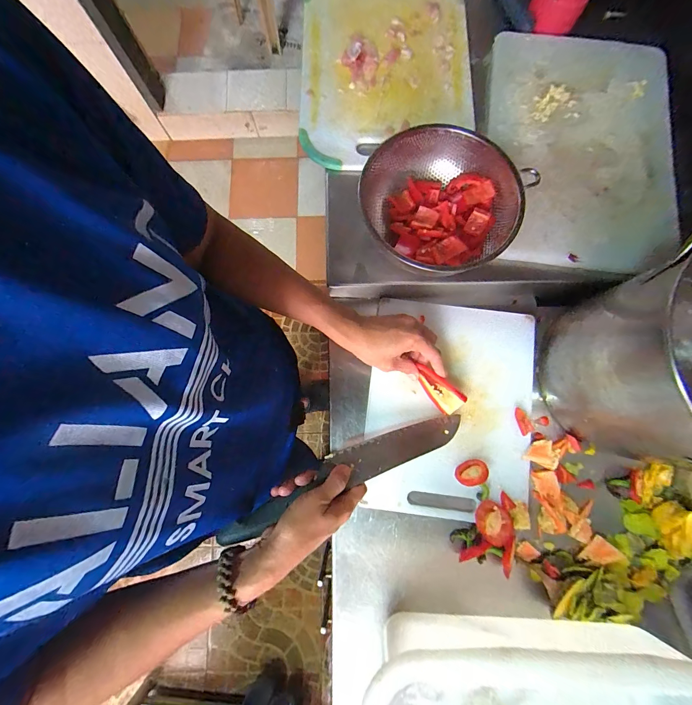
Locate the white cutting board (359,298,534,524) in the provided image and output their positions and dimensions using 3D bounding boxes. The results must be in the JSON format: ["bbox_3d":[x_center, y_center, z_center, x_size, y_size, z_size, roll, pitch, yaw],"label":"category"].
[{"bbox_3d":[0.137,0.072,0.422,0.209,0.011,0.276,7,81,2],"label":"white cutting board"}]

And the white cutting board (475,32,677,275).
[{"bbox_3d":[0.317,-0.289,0.449,0.248,0.018,0.362,10,80,2],"label":"white cutting board"}]

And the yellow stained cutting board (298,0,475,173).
[{"bbox_3d":[0.059,-0.425,0.478,0.251,0.015,0.343,3,82,-1],"label":"yellow stained cutting board"}]

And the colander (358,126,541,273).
[{"bbox_3d":[0.118,-0.189,0.401,0.188,0.058,0.172,0,80,1],"label":"colander"}]

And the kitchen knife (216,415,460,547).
[{"bbox_3d":[0.005,0.132,0.365,0.292,0.015,0.041,-20,80,-18],"label":"kitchen knife"}]

